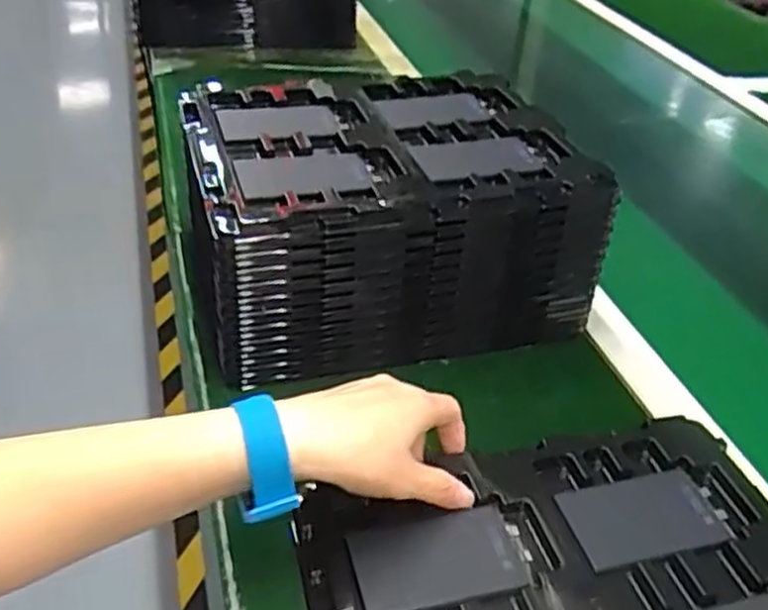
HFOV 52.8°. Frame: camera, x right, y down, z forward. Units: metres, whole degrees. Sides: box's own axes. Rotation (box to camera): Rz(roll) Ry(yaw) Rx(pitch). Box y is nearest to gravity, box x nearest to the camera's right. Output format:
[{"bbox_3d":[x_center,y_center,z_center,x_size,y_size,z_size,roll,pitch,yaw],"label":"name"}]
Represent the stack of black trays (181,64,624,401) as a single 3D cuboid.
[{"bbox_3d":[0.001,-0.068,0.556,0.262,0.116,0.187,-6,38,-15],"label":"stack of black trays"}]

